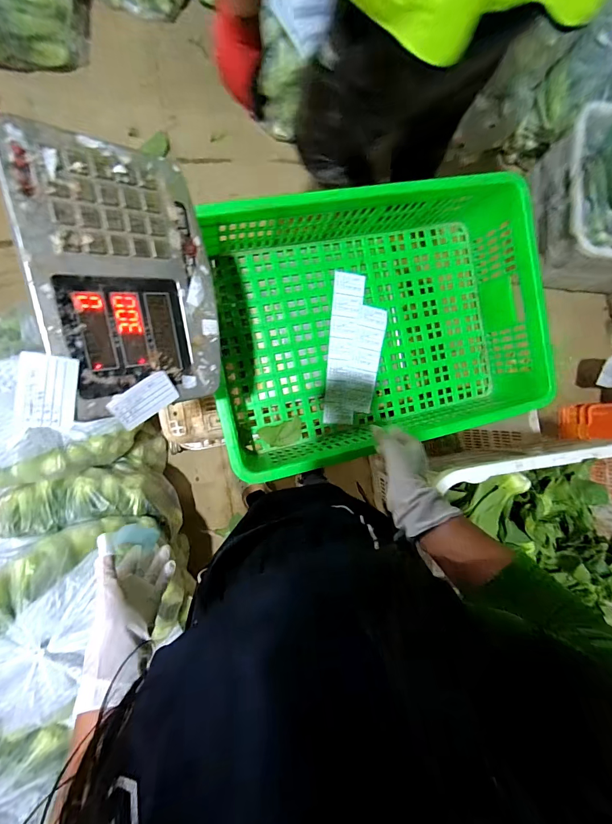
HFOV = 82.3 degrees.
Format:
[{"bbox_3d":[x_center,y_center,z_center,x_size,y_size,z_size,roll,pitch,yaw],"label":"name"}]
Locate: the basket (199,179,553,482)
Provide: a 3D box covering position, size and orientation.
[{"bbox_3d":[0.129,-0.154,0.639,0.564,0.177,0.417,-10,92,-7],"label":"basket"}]

